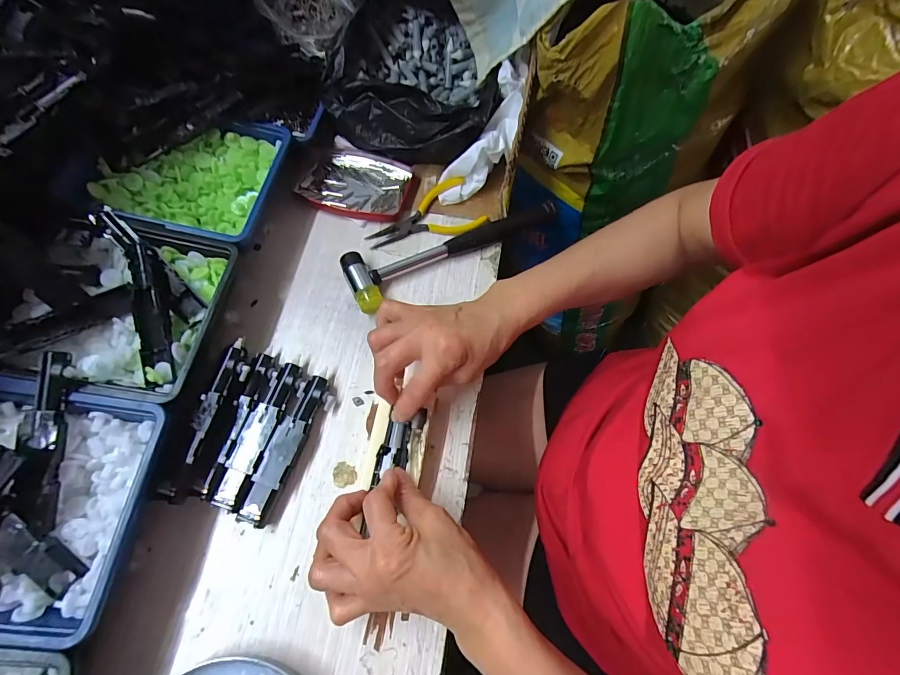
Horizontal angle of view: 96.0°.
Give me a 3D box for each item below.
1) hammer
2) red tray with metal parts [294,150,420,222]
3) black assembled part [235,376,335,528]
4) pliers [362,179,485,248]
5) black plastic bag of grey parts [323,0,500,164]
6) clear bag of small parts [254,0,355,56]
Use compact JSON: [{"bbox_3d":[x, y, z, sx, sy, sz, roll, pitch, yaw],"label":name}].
[{"bbox_3d":[0.005,-0.098,0.412,0.229,0.023,0.061,-27,70,-12],"label":"hammer"},{"bbox_3d":[-0.102,-0.166,0.444,0.121,0.015,0.083,15,67,5],"label":"red tray with metal parts"},{"bbox_3d":[-0.131,0.089,0.330,0.026,0.020,0.119,20,68,8],"label":"black assembled part"},{"bbox_3d":[-0.029,-0.133,0.430,0.123,0.011,0.065,-13,67,-7],"label":"pliers"},{"bbox_3d":[-0.054,-0.307,0.445,0.175,0.119,0.238,-12,67,-6],"label":"black plastic bag of grey parts"},{"bbox_3d":[-0.163,-0.375,0.452,0.104,0.056,0.118,-3,66,-4],"label":"clear bag of small parts"}]

